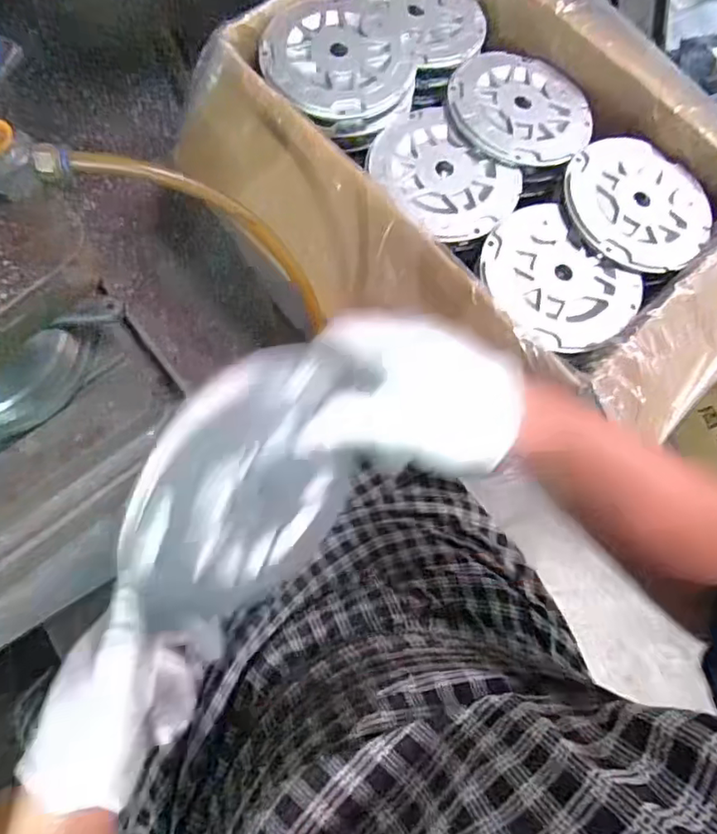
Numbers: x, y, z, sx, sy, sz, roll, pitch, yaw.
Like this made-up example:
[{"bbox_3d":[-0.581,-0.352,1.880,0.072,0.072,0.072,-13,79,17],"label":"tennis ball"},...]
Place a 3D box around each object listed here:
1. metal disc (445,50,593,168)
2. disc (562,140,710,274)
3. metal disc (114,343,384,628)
[{"bbox_3d":[0.153,-0.290,0.545,0.134,0.014,0.123,0,73,-2],"label":"metal disc"},{"bbox_3d":[0.250,-0.192,0.521,0.130,0.014,0.133,0,73,-2],"label":"disc"},{"bbox_3d":[-0.053,0.040,0.287,0.011,0.139,0.128,29,43,36],"label":"metal disc"}]

